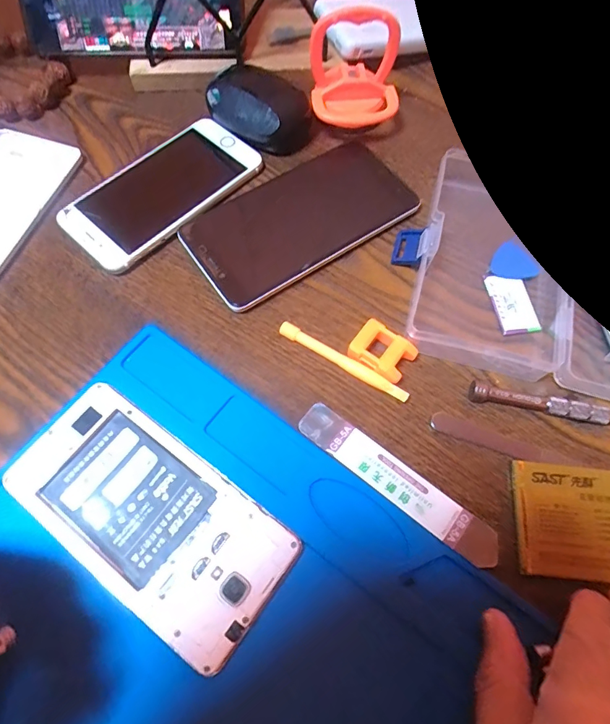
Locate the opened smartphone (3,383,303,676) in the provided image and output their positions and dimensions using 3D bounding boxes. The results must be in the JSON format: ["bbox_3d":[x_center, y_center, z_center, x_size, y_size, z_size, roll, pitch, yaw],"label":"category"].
[{"bbox_3d":[-0.076,0.075,0.220,0.139,0.010,0.070,34,70,12],"label":"opened smartphone"}]

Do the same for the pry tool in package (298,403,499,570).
[{"bbox_3d":[0.047,0.061,0.231,0.115,0.005,0.021,37,71,13],"label":"pry tool in package"}]

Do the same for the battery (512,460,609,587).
[{"bbox_3d":[0.145,0.082,0.224,0.076,0.006,0.055,6,67,2],"label":"battery"}]

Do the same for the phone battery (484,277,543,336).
[{"bbox_3d":[0.129,-0.037,0.274,0.025,0.004,0.040,-9,67,-5],"label":"phone battery"}]

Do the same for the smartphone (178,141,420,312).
[{"bbox_3d":[-0.003,-0.096,0.294,0.147,0.012,0.074,-33,71,-14],"label":"smartphone"}]

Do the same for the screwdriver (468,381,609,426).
[{"bbox_3d":[0.142,0.026,0.246,0.101,0.010,0.011,11,67,4],"label":"screwdriver"}]

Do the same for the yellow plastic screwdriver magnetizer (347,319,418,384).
[{"bbox_3d":[0.044,-0.005,0.255,0.034,0.014,0.026,39,71,14],"label":"yellow plastic screwdriver magnetizer"}]

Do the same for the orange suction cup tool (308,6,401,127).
[{"bbox_3d":[0.035,-0.211,0.316,0.062,0.061,0.068,0,67,-1],"label":"orange suction cup tool"}]

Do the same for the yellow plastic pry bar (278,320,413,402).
[{"bbox_3d":[0.022,0.000,0.257,0.083,0.007,0.008,30,70,11],"label":"yellow plastic pry bar"}]

